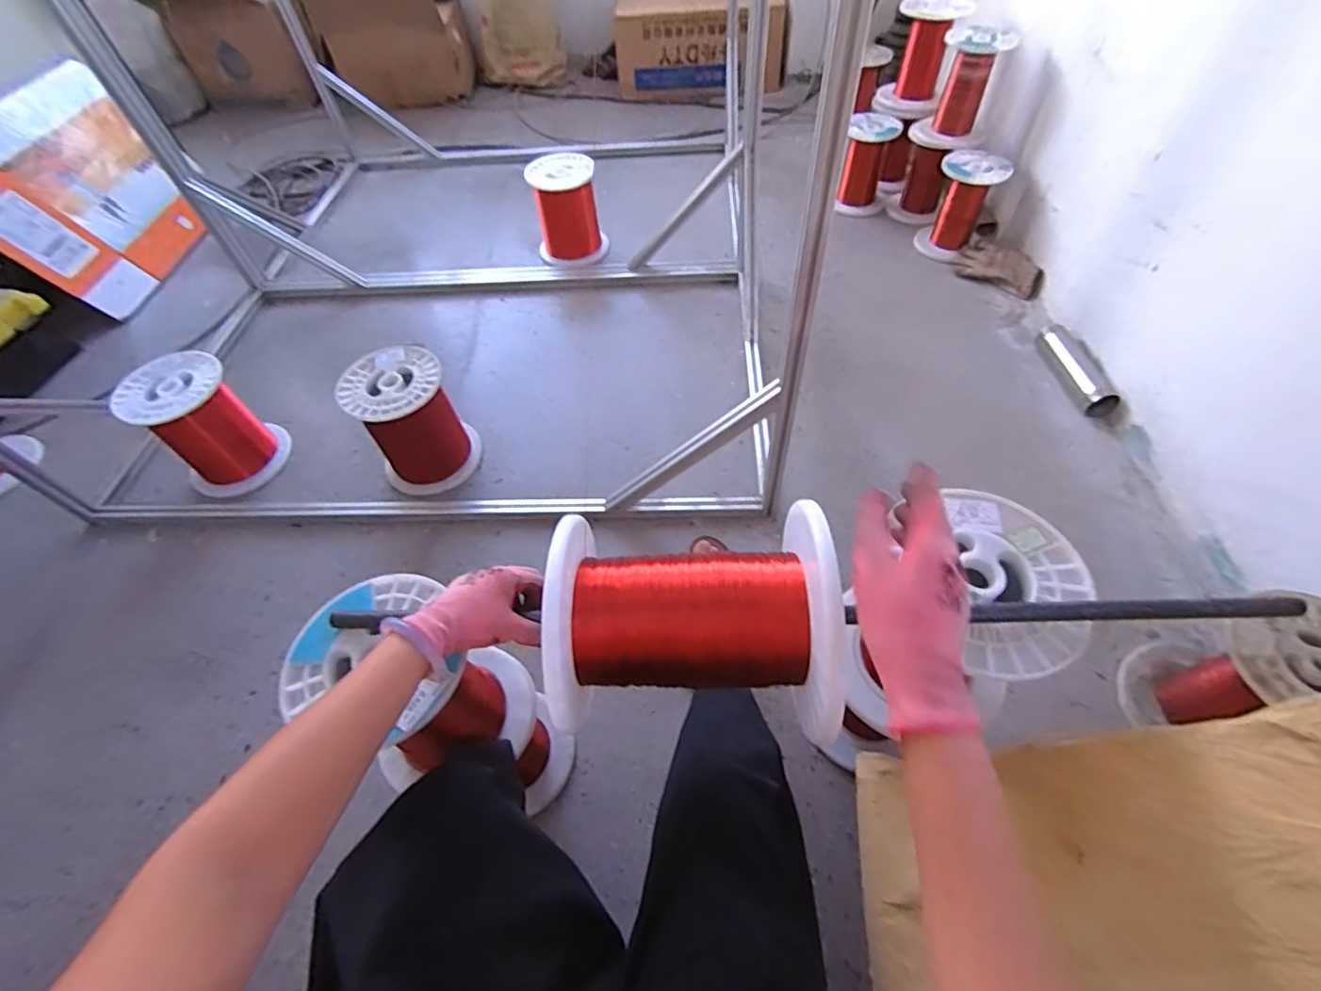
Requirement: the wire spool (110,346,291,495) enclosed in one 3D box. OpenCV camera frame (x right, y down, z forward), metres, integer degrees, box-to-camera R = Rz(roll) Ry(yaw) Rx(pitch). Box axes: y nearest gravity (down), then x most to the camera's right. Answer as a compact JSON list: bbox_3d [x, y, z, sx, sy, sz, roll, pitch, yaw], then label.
[{"bbox_3d":[-0.966,-0.146,1.195,0.199,0.242,0.195,-2,53,3],"label":"wire spool"}]

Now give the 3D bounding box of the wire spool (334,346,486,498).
[{"bbox_3d":[-0.512,-0.145,1.172,0.205,0.234,0.191,-32,58,-19],"label":"wire spool"}]

